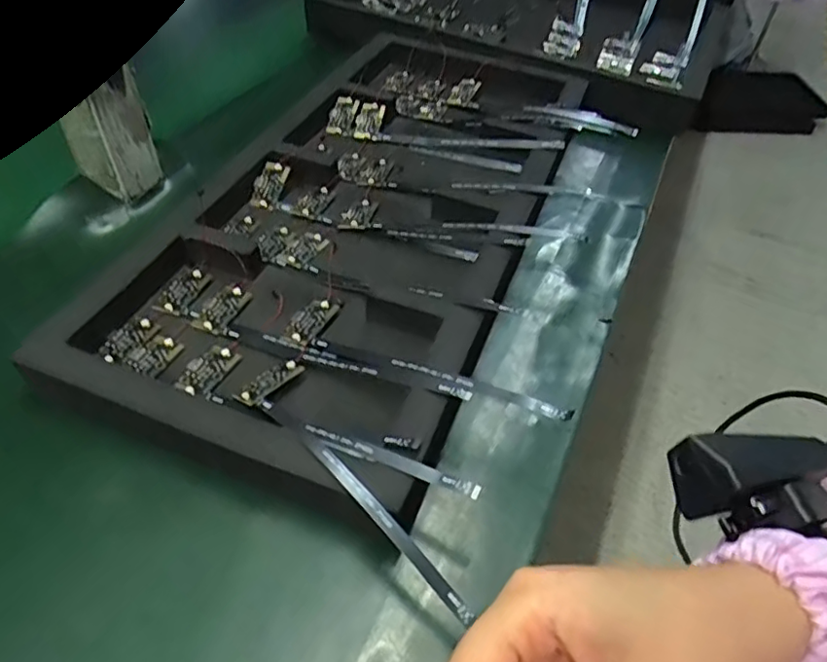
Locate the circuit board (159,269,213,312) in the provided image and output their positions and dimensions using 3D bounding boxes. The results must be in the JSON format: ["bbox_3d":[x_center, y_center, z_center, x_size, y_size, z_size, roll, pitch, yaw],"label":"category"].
[{"bbox_3d":[-0.145,-0.028,0.373,0.021,0.004,0.035,18,50,12],"label":"circuit board"}]

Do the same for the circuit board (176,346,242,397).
[{"bbox_3d":[-0.115,0.021,0.331,0.023,0.004,0.035,21,51,14],"label":"circuit board"}]

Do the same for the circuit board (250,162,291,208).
[{"bbox_3d":[-0.108,-0.109,0.442,0.023,0.004,0.036,15,75,13],"label":"circuit board"}]

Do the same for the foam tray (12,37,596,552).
[{"bbox_3d":[-0.024,-0.095,0.433,0.220,0.034,0.453,19,50,12],"label":"foam tray"}]

